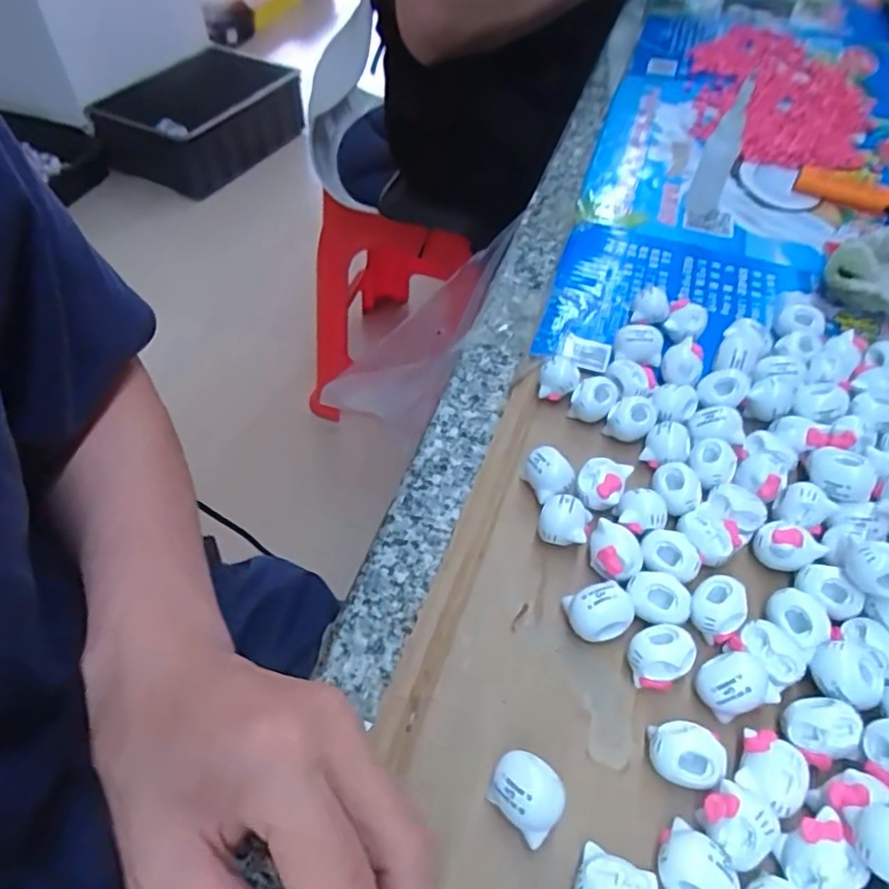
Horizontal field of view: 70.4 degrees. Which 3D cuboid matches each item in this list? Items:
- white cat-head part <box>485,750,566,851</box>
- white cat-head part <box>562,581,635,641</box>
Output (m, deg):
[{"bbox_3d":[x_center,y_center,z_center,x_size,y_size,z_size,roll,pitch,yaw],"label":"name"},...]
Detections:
[{"bbox_3d":[0.029,0.121,0.219,0.025,0.021,0.022,34,60,28],"label":"white cat-head part"},{"bbox_3d":[0.064,0.069,0.259,0.024,0.020,0.021,-11,50,-5],"label":"white cat-head part"}]

